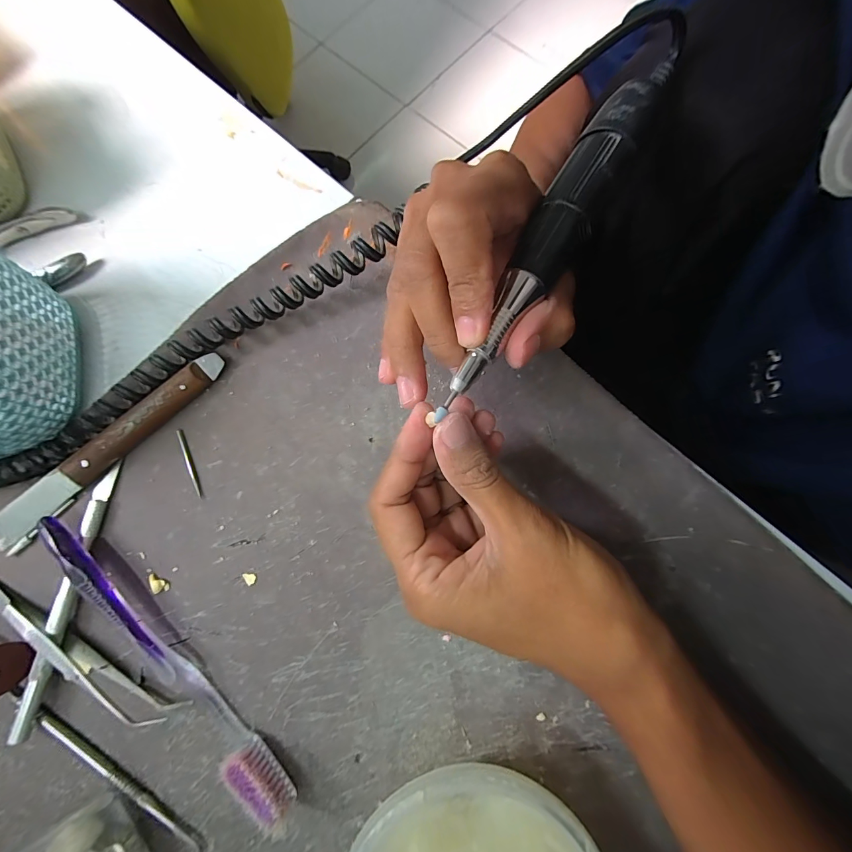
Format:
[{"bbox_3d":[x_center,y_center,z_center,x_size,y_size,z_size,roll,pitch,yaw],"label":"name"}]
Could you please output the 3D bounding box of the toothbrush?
[{"bbox_3d":[-0.132,0.112,0.186,0.185,0.022,0.012,41,83,9],"label":"toothbrush"}]

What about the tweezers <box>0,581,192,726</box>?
[{"bbox_3d":[-0.185,0.110,0.190,0.137,0.017,0.017,30,82,8],"label":"tweezers"}]

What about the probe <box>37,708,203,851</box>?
[{"bbox_3d":[-0.150,0.172,0.185,0.102,0.005,0.007,30,82,8],"label":"probe"}]

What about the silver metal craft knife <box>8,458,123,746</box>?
[{"bbox_3d":[-0.187,0.086,0.199,0.010,0.009,0.134,7,79,4],"label":"silver metal craft knife"}]

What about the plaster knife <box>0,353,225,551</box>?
[{"bbox_3d":[-0.176,0.010,0.211,0.147,0.015,0.018,-41,80,-6],"label":"plaster knife"}]

